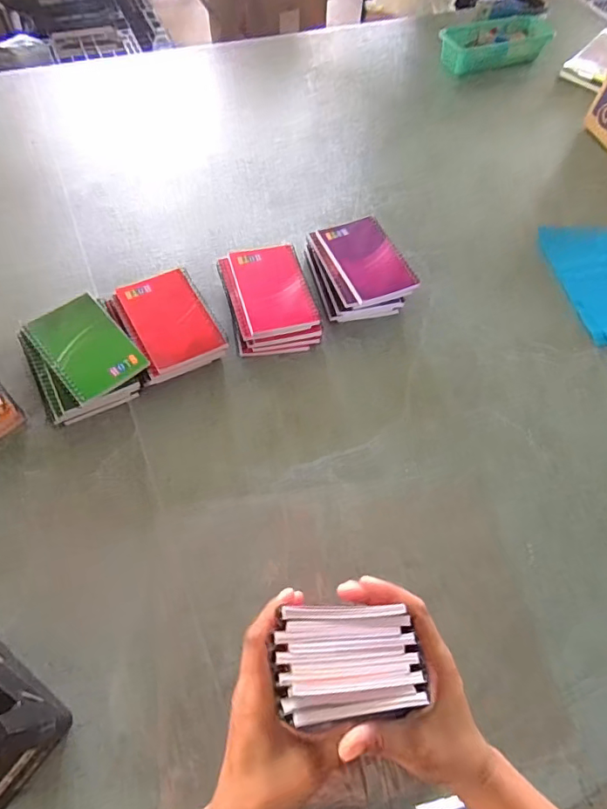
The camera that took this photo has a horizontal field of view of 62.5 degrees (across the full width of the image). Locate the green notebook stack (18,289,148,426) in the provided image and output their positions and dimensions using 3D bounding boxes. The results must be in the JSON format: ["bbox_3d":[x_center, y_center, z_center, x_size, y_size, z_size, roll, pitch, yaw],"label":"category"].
[{"bbox_3d":[-0.239,-0.049,0.543,0.107,0.041,0.137,-29,63,-18],"label":"green notebook stack"}]

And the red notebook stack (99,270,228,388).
[{"bbox_3d":[-0.154,-0.086,0.571,0.099,0.039,0.131,-25,62,-16],"label":"red notebook stack"}]

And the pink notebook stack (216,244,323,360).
[{"bbox_3d":[-0.041,-0.124,0.598,0.096,0.041,0.138,-14,60,-10],"label":"pink notebook stack"}]

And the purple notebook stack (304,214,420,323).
[{"bbox_3d":[0.069,-0.168,0.628,0.110,0.044,0.132,-13,59,-10],"label":"purple notebook stack"}]

